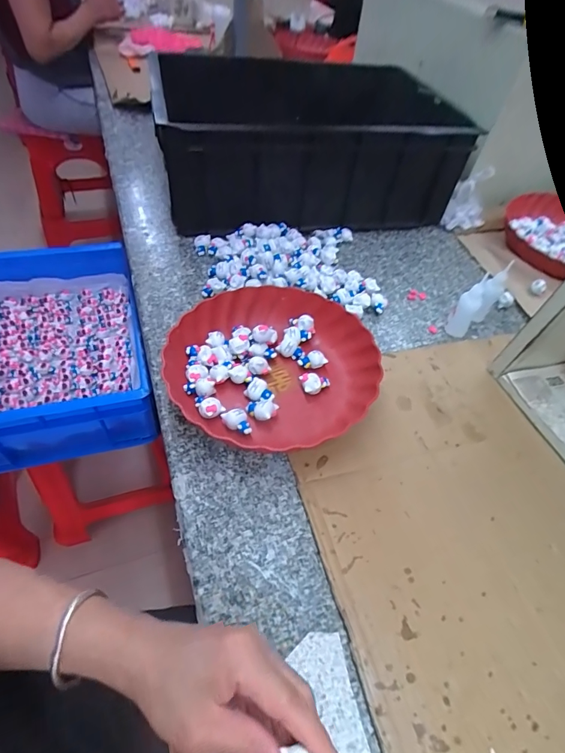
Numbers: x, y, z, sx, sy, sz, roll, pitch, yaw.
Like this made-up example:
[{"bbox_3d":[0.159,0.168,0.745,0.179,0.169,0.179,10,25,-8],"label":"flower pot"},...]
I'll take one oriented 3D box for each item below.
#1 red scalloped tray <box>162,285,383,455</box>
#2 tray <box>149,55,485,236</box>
[{"bbox_3d":[-0.013,-0.016,0.484,0.241,0.050,0.225,0,51,-6],"label":"red scalloped tray"},{"bbox_3d":[0.033,-0.408,0.713,0.472,0.178,0.322,-9,53,-13],"label":"tray"}]

